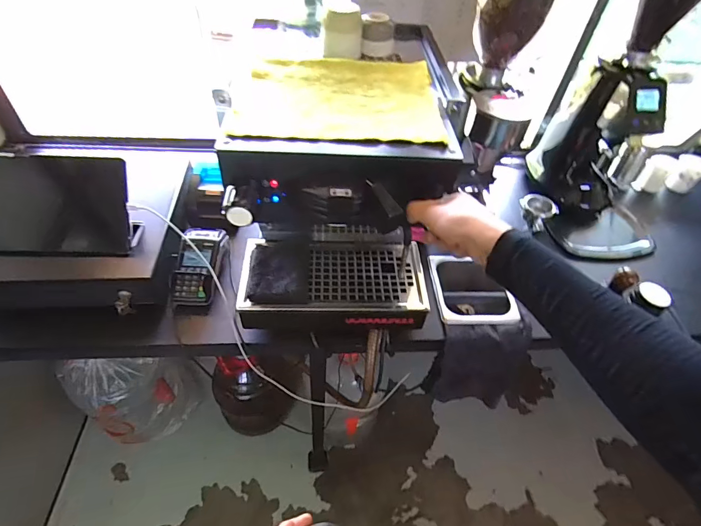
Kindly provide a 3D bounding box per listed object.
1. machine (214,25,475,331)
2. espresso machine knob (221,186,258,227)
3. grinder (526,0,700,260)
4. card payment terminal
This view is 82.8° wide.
[{"bbox_3d":[-0.017,-0.145,0.691,0.314,0.319,0.412,3,49,-3],"label":"machine"},{"bbox_3d":[-0.134,-0.073,0.486,0.036,0.029,0.050,-1,49,-7],"label":"espresso machine knob"},{"bbox_3d":[0.600,-0.308,0.830,0.244,0.626,0.294,1,49,-5],"label":"grinder"},{"bbox_3d":[-0.293,-0.001,0.774,0.086,0.062,0.156,0,49,-5],"label":"card payment terminal"}]

